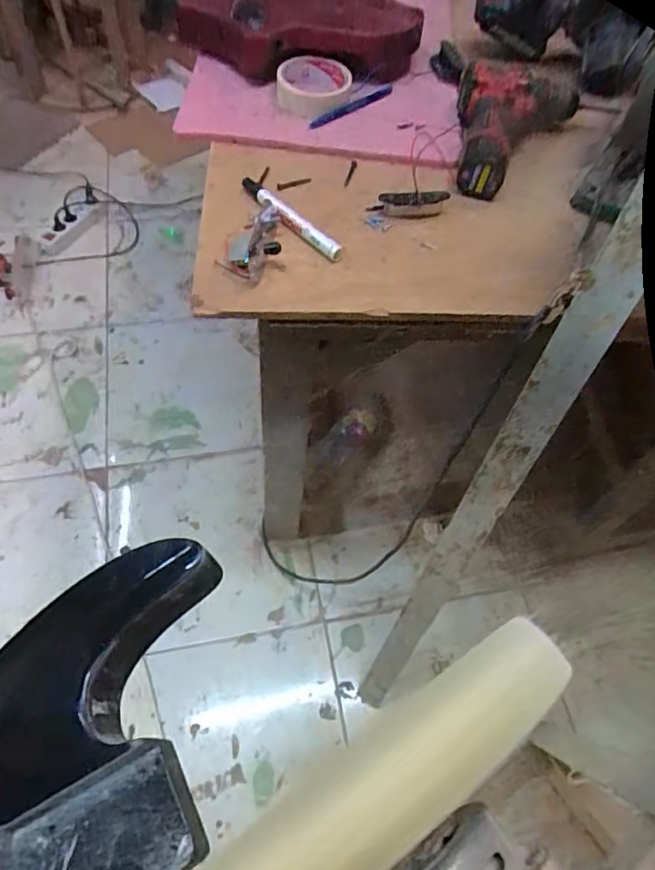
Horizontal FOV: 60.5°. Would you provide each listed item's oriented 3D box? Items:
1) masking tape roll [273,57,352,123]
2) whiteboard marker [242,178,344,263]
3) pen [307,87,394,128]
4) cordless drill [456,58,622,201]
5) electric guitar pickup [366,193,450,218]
[{"bbox_3d":[-0.017,-0.418,0.679,0.088,0.028,0.104,6,59,0],"label":"masking tape roll"},{"bbox_3d":[-0.042,-0.222,0.574,0.021,0.018,0.147,-39,68,-23],"label":"whiteboard marker"},{"bbox_3d":[0.029,-0.396,0.680,0.133,0.009,0.012,-36,67,-22],"label":"pen"},{"bbox_3d":[0.218,-0.347,0.647,0.136,0.058,0.199,10,59,2],"label":"cordless drill"},{"bbox_3d":[0.086,-0.242,0.591,0.082,0.026,0.016,-3,59,-6],"label":"electric guitar pickup"}]

